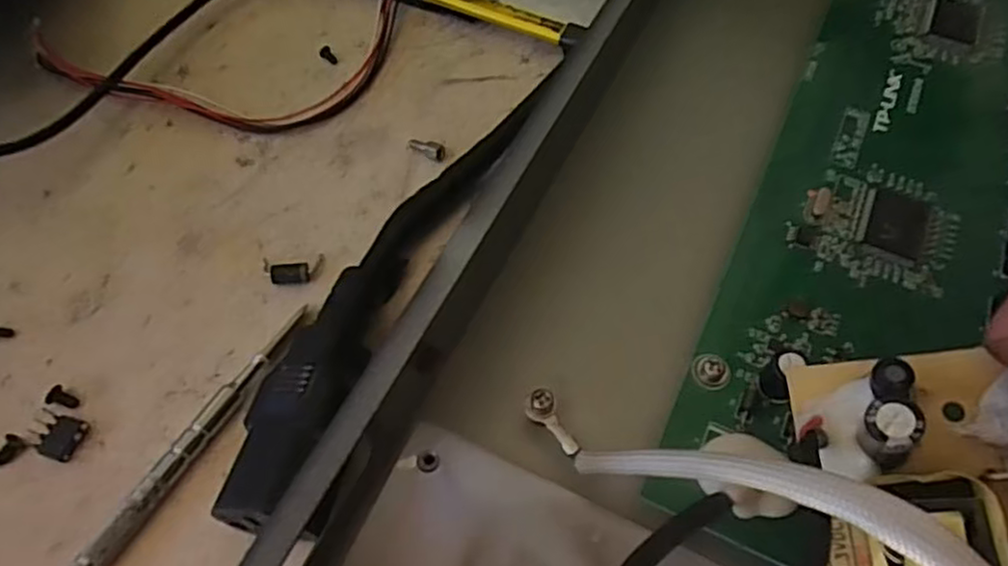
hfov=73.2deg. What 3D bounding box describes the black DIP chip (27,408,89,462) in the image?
[{"bbox_3d":[-0.100,0.034,0.153,0.010,0.005,0.010,13,62,8],"label":"black DIP chip"}]

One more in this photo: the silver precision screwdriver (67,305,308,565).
[{"bbox_3d":[-0.075,0.042,0.147,0.005,0.007,0.093,28,65,15],"label":"silver precision screwdriver"}]

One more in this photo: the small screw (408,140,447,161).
[{"bbox_3d":[-0.022,-0.039,0.198,0.013,0.004,0.004,25,64,28],"label":"small screw"}]

